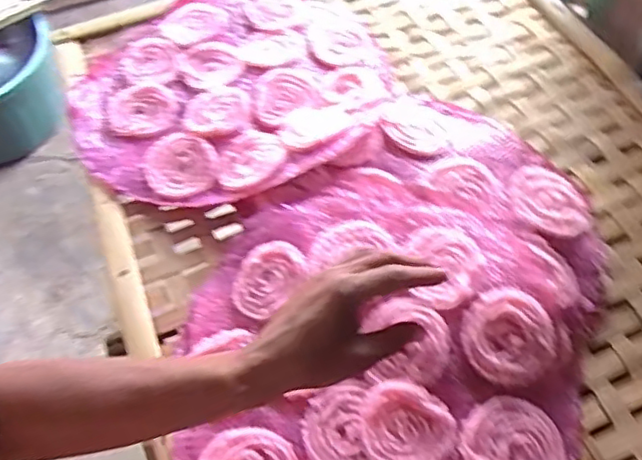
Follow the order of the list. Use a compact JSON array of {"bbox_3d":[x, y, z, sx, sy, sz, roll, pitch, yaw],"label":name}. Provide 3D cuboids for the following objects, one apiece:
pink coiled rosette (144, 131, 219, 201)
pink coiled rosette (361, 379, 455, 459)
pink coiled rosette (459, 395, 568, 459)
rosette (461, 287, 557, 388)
[{"bbox_3d":[-0.148,-0.067,0.671,0.073,0.025,0.081,-20,59,-13],"label":"pink coiled rosette"},{"bbox_3d":[0.067,0.156,0.503,0.073,0.013,0.070,0,57,-1],"label":"pink coiled rosette"},{"bbox_3d":[0.154,0.179,0.502,0.081,0.018,0.082,0,57,-1],"label":"pink coiled rosette"},{"bbox_3d":[0.159,0.092,0.535,0.077,0.023,0.075,0,57,-1],"label":"rosette"}]

